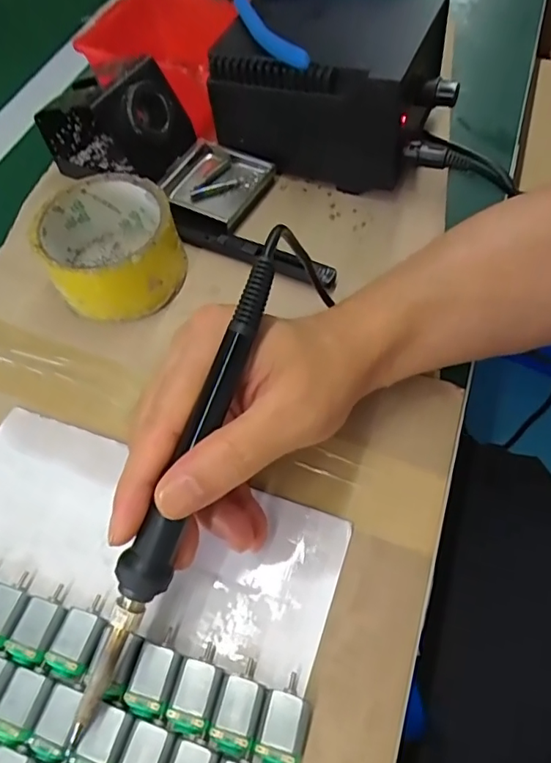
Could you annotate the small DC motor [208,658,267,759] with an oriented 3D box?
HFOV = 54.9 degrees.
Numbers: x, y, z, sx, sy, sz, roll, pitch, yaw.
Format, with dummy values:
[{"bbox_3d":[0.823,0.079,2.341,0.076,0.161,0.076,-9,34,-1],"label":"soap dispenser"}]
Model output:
[{"bbox_3d":[-0.015,0.139,0.227,0.019,0.015,0.033,12,61,11],"label":"small DC motor"}]

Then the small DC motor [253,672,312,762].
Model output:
[{"bbox_3d":[0.004,0.143,0.223,0.020,0.016,0.032,13,61,11],"label":"small DC motor"}]

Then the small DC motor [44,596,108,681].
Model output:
[{"bbox_3d":[-0.088,0.118,0.242,0.019,0.016,0.029,15,62,13],"label":"small DC motor"}]

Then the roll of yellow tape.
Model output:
[{"bbox_3d":[-0.104,-0.086,0.342,0.081,0.045,0.084,-2,59,3],"label":"roll of yellow tape"}]

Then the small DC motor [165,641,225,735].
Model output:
[{"bbox_3d":[-0.033,0.132,0.231,0.019,0.014,0.032,10,61,10],"label":"small DC motor"}]

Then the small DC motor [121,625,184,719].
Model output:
[{"bbox_3d":[-0.051,0.128,0.234,0.019,0.015,0.032,11,61,10],"label":"small DC motor"}]

